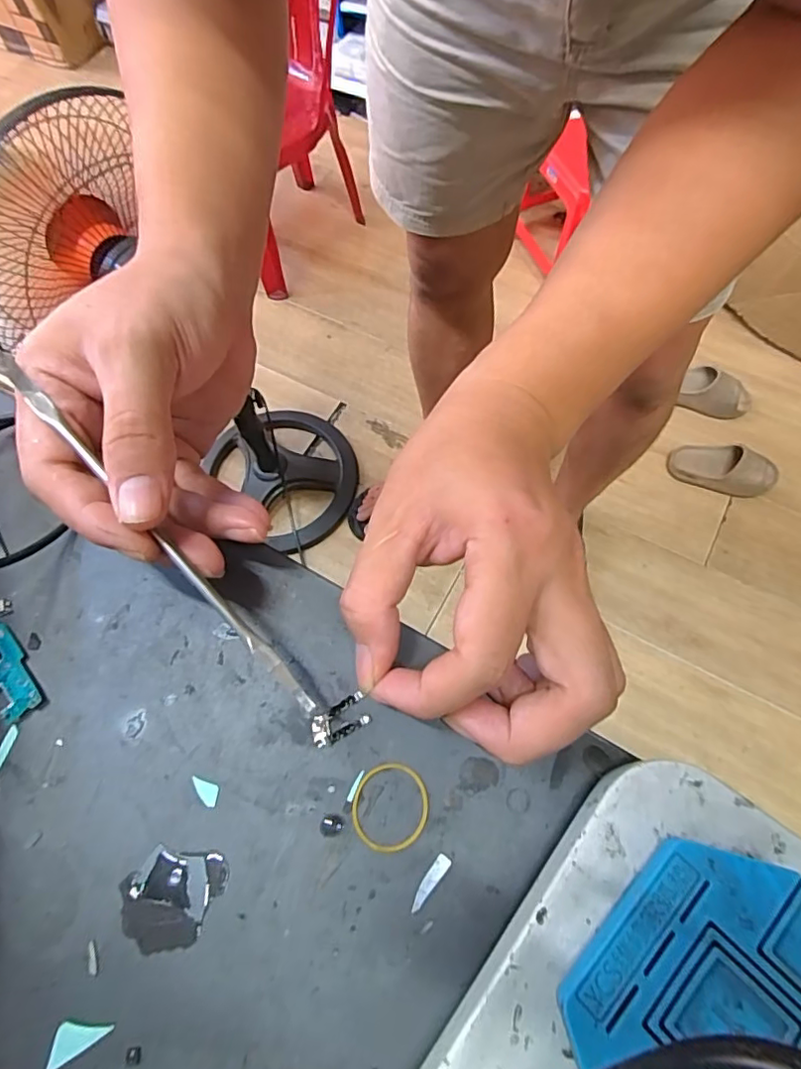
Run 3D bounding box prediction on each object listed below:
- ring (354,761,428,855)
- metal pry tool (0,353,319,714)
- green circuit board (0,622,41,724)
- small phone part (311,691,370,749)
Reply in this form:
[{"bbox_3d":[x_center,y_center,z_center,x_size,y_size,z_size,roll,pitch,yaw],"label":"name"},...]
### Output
[{"bbox_3d":[-0.004,0.099,0.203,0.027,0.004,0.030,8,67,6],"label":"ring"},{"bbox_3d":[-0.089,-0.001,0.205,0.006,0.007,0.172,-42,88,-13],"label":"metal pry tool"},{"bbox_3d":[-0.162,0.054,0.228,0.015,0.004,0.043,-33,69,-11],"label":"green circuit board"},{"bbox_3d":[-0.024,0.072,0.216,0.024,0.004,0.013,-30,69,-9],"label":"small phone part"}]

